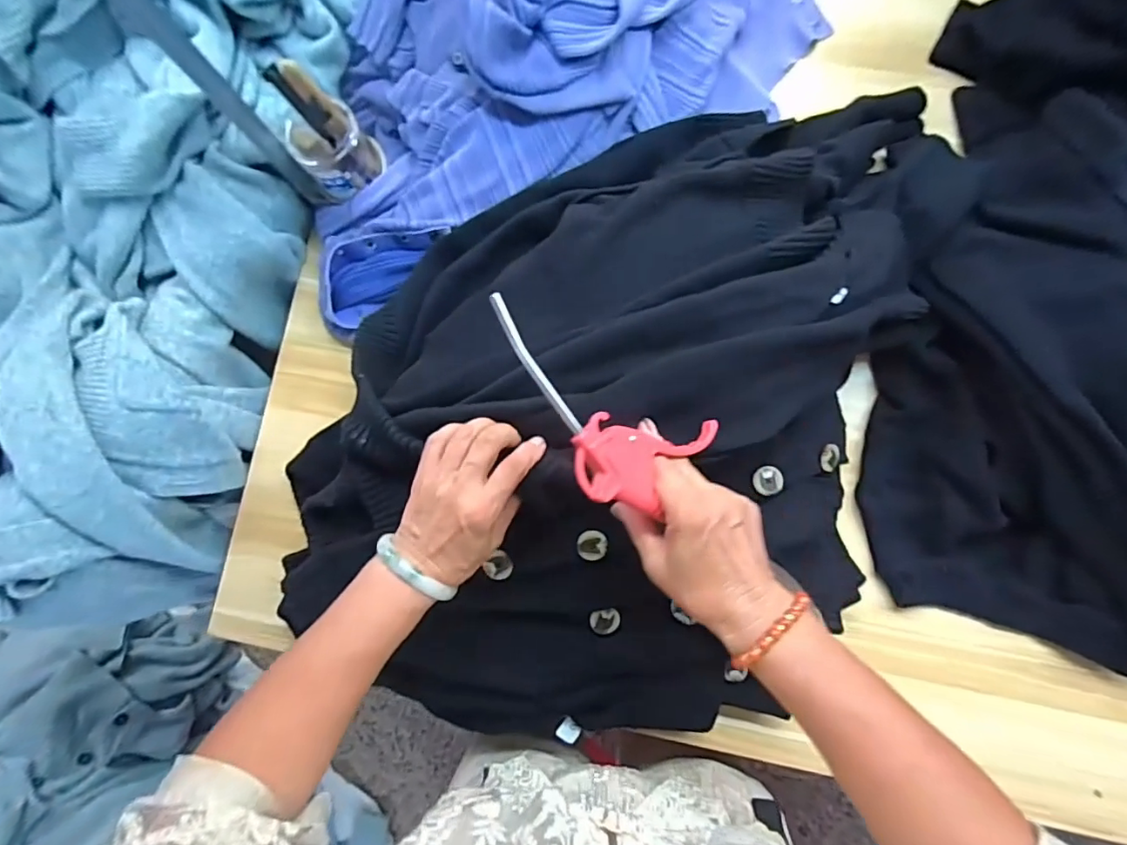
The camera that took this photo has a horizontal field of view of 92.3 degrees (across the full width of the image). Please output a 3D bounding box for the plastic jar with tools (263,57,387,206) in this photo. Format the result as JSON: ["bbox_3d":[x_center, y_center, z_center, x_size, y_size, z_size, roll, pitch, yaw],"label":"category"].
[{"bbox_3d":[-0.245,-0.285,0.551,0.069,0.107,0.076,23,85,6],"label":"plastic jar with tools"}]

